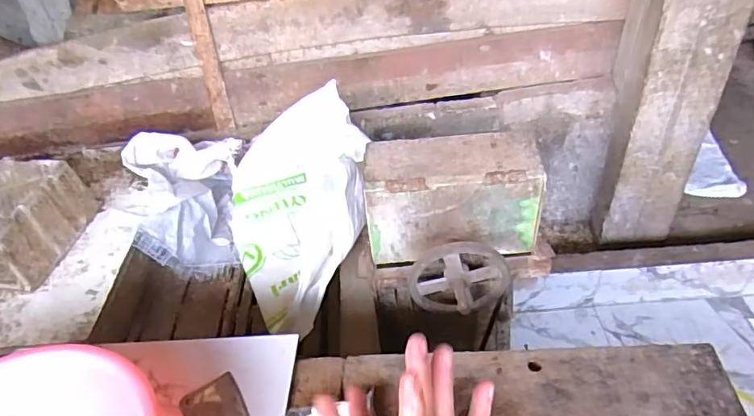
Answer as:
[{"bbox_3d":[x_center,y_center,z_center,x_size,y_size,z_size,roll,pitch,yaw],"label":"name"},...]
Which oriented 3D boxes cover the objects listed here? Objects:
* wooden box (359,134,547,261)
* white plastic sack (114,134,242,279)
[{"bbox_3d":[0.158,-0.021,1.136,0.354,0.229,0.132,-3,39,2],"label":"wooden box"},{"bbox_3d":[-0.558,-0.021,1.581,0.334,0.271,0.402,-11,39,-7],"label":"white plastic sack"}]

